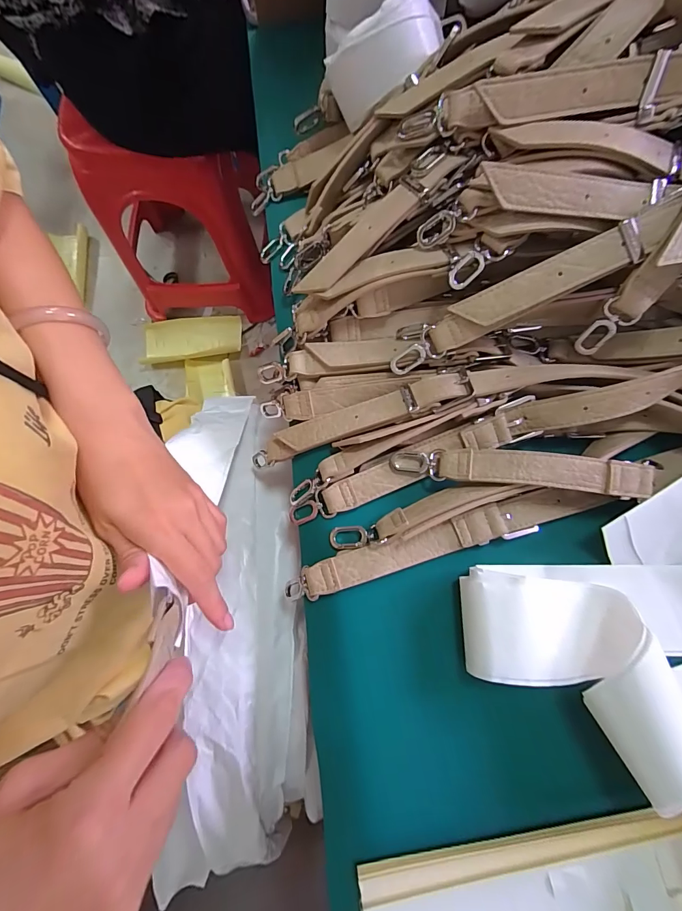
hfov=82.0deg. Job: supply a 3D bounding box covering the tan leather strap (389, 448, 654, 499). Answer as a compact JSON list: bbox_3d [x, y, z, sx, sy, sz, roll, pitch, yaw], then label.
[{"bbox_3d":[0.130,0.009,0.282,0.178,0.018,0.025,6,75,4],"label":"tan leather strap"}]

